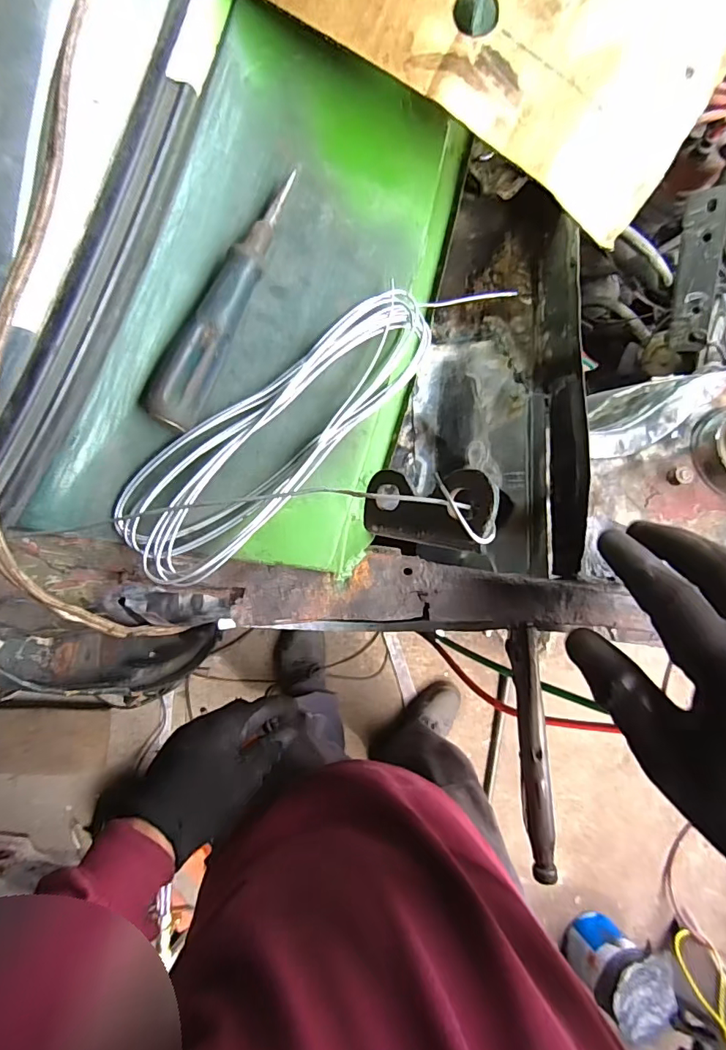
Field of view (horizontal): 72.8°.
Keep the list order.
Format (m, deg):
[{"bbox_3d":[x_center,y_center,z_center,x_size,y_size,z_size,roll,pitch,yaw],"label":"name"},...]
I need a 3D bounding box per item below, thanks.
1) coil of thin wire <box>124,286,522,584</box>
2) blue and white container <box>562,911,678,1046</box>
[{"bbox_3d":[-0.036,-0.063,0.282,0.236,0.018,0.068,-42,93,-7],"label":"coil of thin wire"},{"bbox_3d":[0.692,1.182,1.305,0.195,0.209,0.182,0,87,-7],"label":"blue and white container"}]

